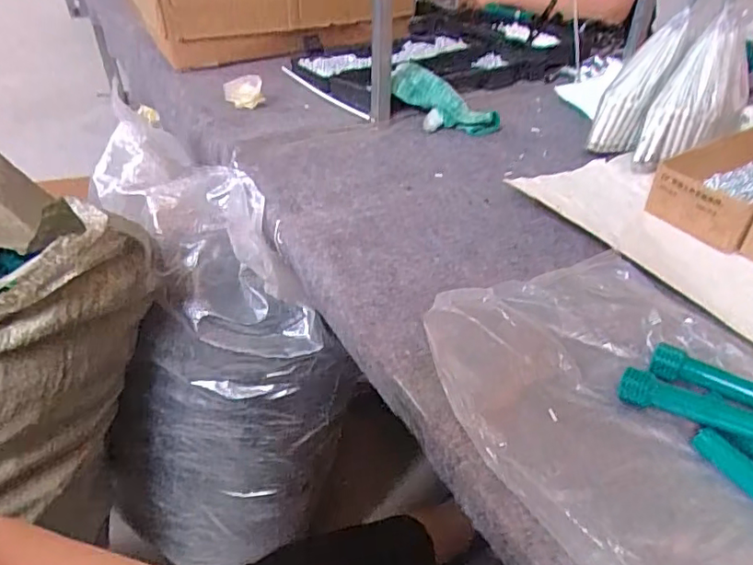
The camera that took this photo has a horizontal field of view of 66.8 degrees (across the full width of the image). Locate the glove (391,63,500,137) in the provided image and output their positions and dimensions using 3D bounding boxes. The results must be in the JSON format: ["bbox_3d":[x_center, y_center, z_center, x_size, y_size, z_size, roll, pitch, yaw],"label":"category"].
[{"bbox_3d":[0.086,-0.244,0.770,0.168,0.043,0.080,37,47,11],"label":"glove"}]

